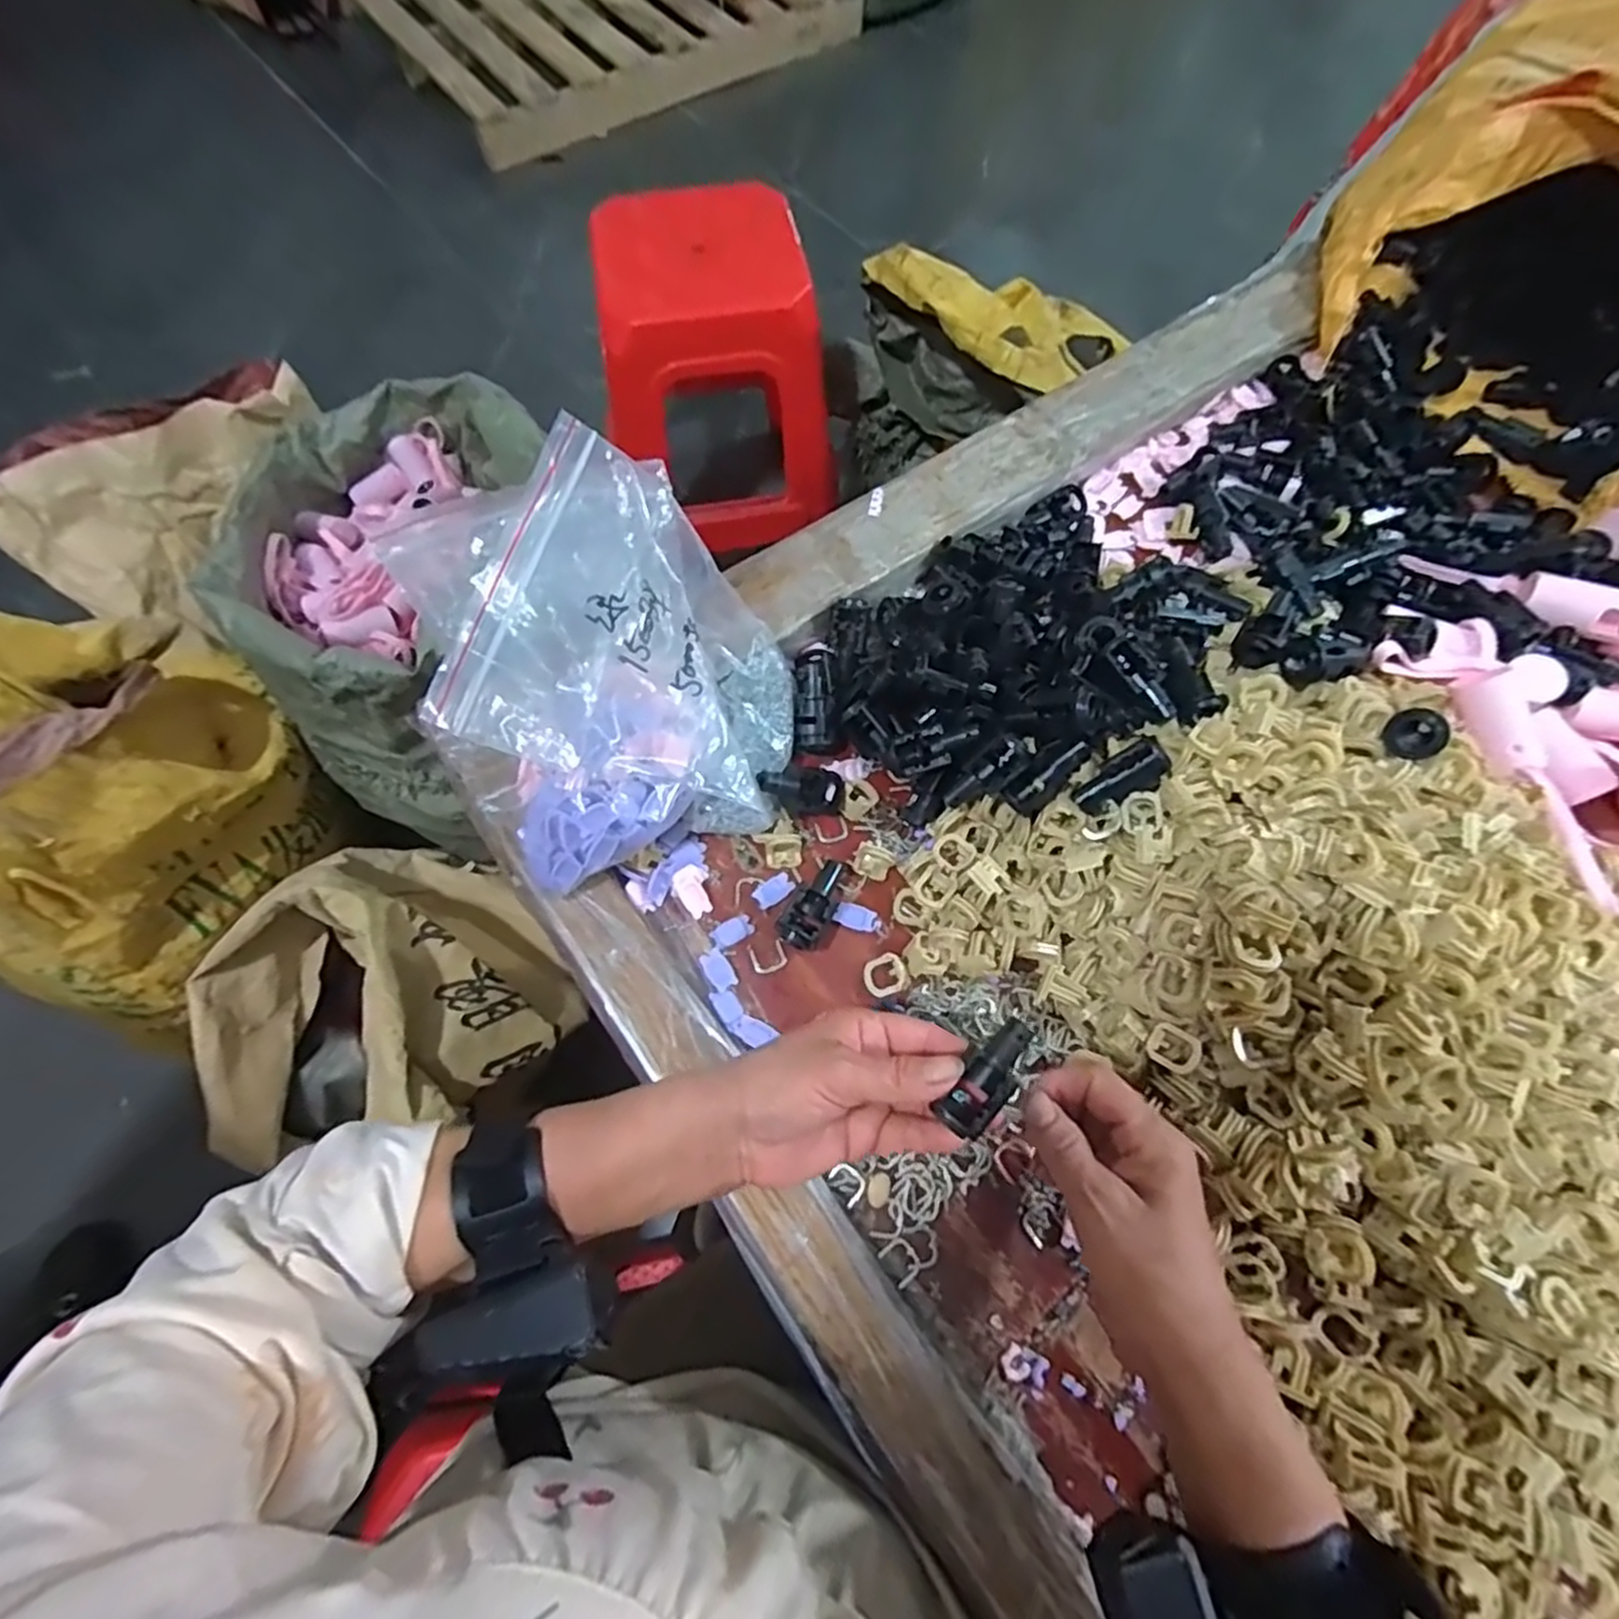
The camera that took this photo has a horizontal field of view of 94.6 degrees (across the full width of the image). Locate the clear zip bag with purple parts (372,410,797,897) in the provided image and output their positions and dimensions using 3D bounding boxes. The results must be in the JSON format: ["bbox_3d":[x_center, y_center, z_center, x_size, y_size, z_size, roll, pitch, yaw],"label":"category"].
[{"bbox_3d":[-0.117,-0.073,0.407,0.206,0.141,0.190,37,71,15],"label":"clear zip bag with purple parts"}]

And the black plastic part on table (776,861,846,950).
[{"bbox_3d":[0.003,0.056,0.439,0.025,0.020,0.057,25,69,10],"label":"black plastic part on table"}]

